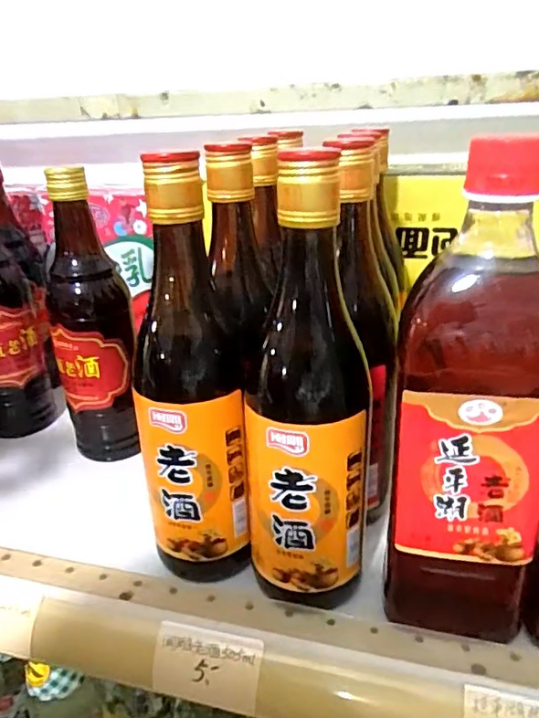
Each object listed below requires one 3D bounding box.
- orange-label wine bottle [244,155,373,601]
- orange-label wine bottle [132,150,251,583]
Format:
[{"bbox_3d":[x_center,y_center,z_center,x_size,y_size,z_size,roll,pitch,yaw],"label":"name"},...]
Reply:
[{"bbox_3d":[0.019,0.021,0.298,0.067,0.241,0.065,-1,25,4],"label":"orange-label wine bottle"},{"bbox_3d":[-0.050,0.012,0.325,0.067,0.239,0.069,-5,25,-5],"label":"orange-label wine bottle"}]

